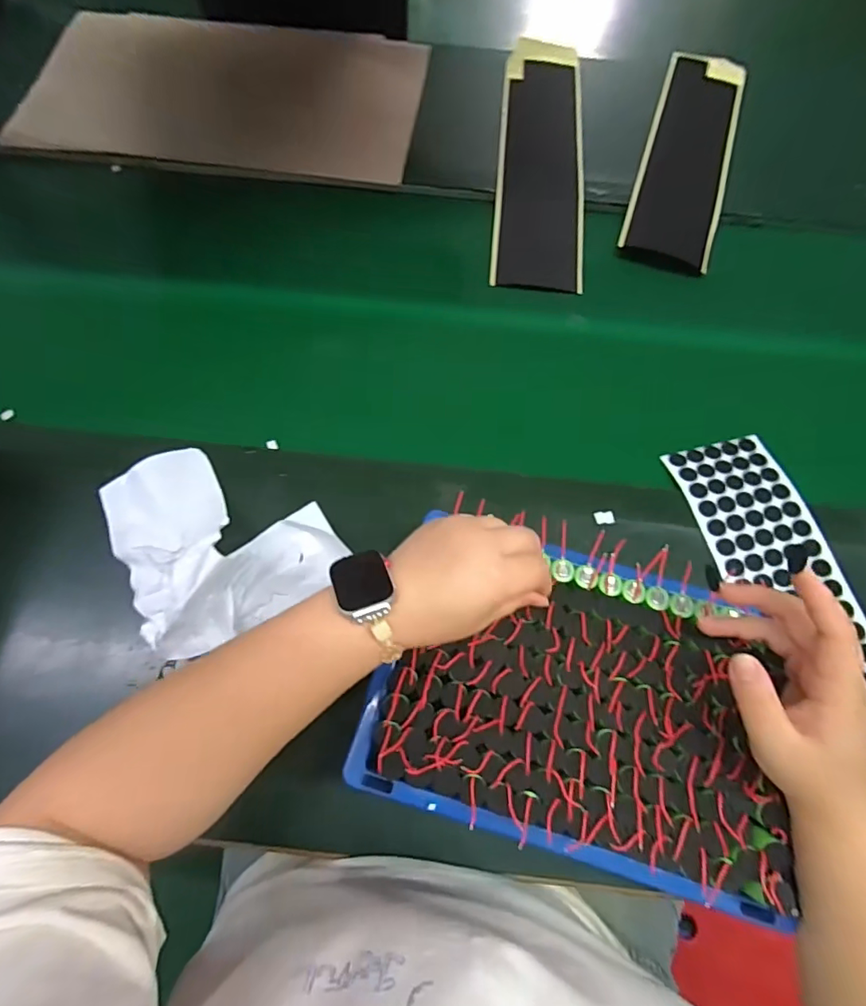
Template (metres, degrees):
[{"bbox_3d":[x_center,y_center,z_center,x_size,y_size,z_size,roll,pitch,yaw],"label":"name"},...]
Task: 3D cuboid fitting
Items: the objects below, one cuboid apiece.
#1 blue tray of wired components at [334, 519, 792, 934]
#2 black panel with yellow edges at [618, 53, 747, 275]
[{"bbox_3d":[0.100,0.133,0.360,0.270,0.028,0.194,16,67,5],"label":"blue tray of wired components"},{"bbox_3d":[0.358,-0.497,0.703,0.114,0.013,0.468,19,68,6],"label":"black panel with yellow edges"}]

